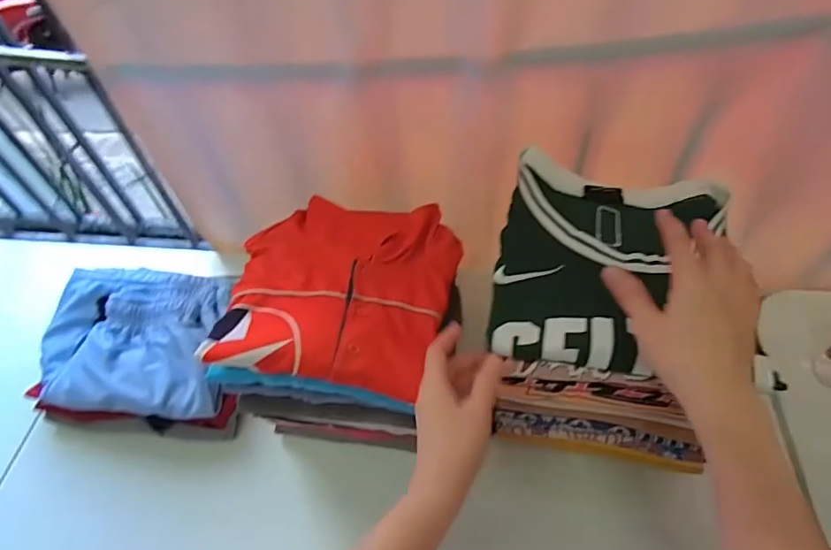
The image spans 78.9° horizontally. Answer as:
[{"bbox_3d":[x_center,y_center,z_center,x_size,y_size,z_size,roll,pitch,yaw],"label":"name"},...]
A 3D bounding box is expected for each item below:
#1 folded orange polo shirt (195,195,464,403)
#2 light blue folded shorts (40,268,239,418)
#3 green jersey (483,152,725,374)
[{"bbox_3d":[-0.072,0.004,0.511,0.212,0.050,0.223,4,53,8],"label":"folded orange polo shirt"},{"bbox_3d":[-0.350,0.074,0.631,0.234,0.042,0.193,-1,53,4],"label":"light blue folded shorts"},{"bbox_3d":[0.179,-0.016,0.463,0.200,0.037,0.239,11,55,13],"label":"green jersey"}]

